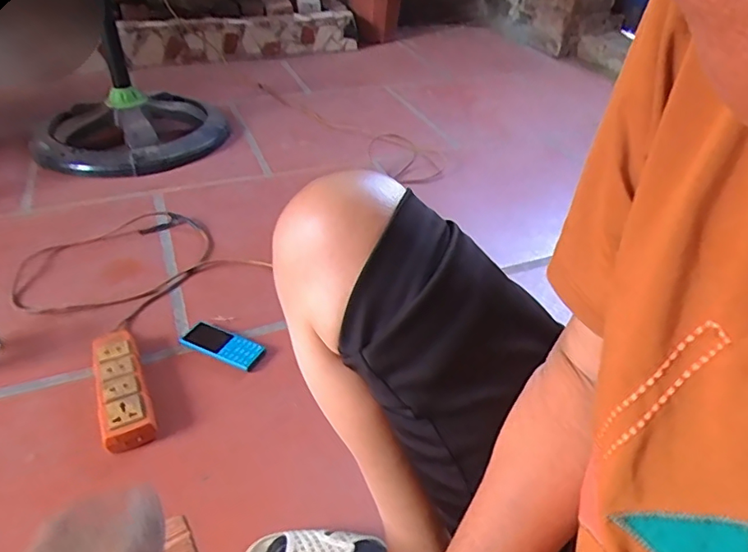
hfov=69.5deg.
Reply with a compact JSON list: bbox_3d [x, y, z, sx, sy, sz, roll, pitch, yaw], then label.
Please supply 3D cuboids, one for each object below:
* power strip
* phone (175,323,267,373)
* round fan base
[{"bbox_3d":[-0.348,0.147,0.741,0.058,0.034,0.202,-16,39,-22],"label":"power strip"},{"bbox_3d":[-0.232,0.105,0.827,0.128,0.010,0.051,16,38,20],"label":"phone"},{"bbox_3d":[-0.582,-0.383,1.339,0.341,0.123,0.375,1,36,0],"label":"round fan base"}]

